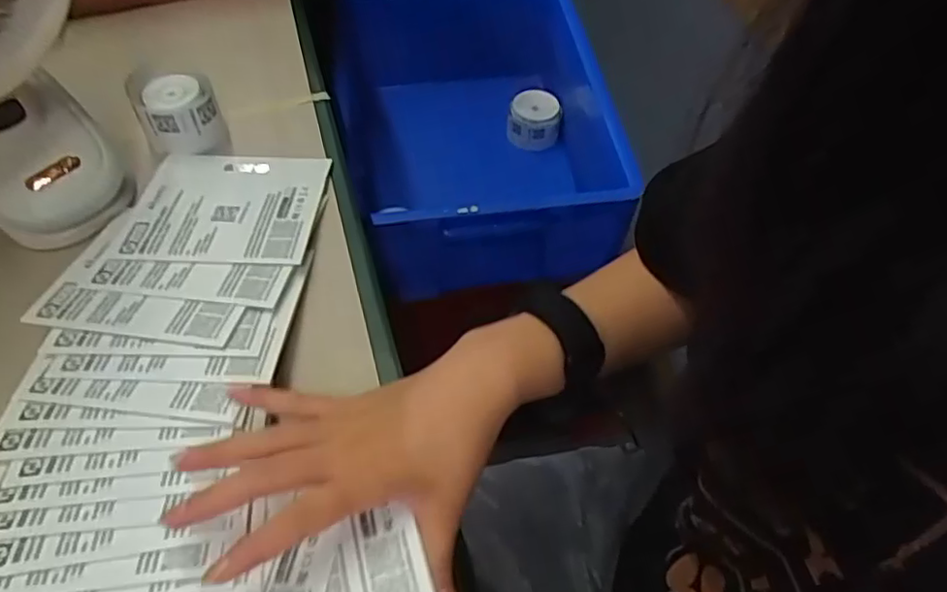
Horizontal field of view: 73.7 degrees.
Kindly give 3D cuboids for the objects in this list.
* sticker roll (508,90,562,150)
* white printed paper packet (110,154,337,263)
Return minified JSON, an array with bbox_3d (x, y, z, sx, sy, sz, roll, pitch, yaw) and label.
[{"bbox_3d":[0.079,-0.237,0.845,0.069,0.056,0.063,-3,56,-3],"label":"sticker roll"},{"bbox_3d":[-0.166,-0.061,0.425,0.123,0.004,0.106,2,48,2],"label":"white printed paper packet"}]

